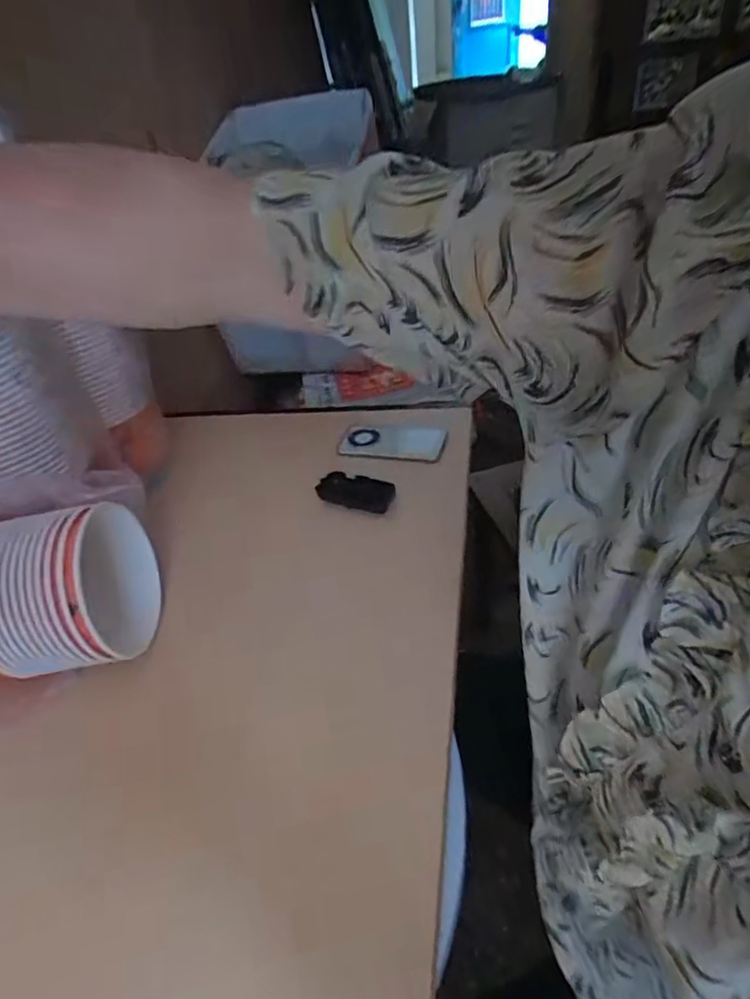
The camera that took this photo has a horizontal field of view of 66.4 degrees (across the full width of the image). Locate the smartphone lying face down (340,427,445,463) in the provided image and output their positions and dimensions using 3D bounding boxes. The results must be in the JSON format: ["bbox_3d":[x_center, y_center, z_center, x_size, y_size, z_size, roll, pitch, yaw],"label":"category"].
[{"bbox_3d":[0.025,-0.090,0.895,0.169,0.013,0.073,7,50,21],"label":"smartphone lying face down"}]

